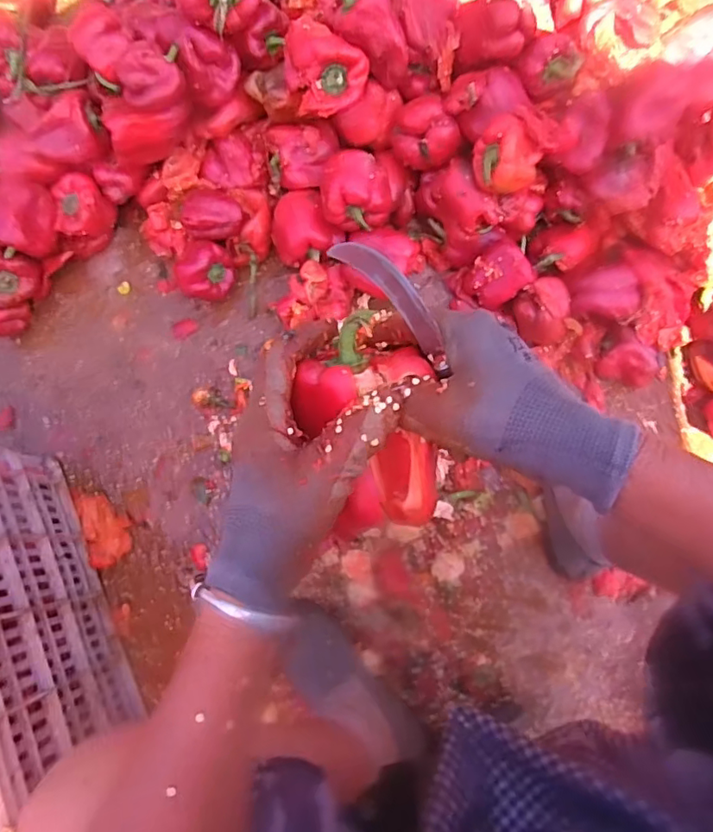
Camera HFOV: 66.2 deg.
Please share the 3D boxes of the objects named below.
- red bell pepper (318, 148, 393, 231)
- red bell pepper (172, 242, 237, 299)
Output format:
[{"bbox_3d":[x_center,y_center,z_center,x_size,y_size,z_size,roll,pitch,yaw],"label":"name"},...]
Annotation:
[{"bbox_3d":[0.000,-0.294,0.716,0.097,0.073,0.074,1,78,0],"label":"red bell pepper"},{"bbox_3d":[-0.211,-0.205,0.774,0.072,0.091,0.072,0,78,0],"label":"red bell pepper"}]

